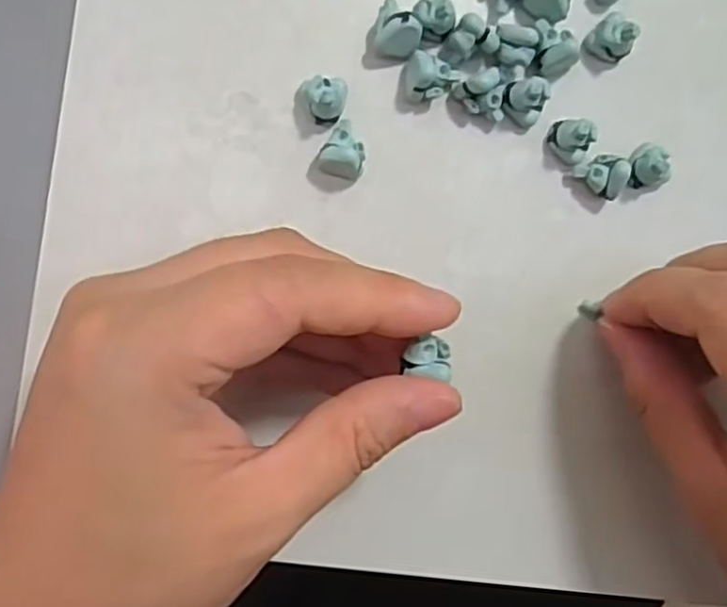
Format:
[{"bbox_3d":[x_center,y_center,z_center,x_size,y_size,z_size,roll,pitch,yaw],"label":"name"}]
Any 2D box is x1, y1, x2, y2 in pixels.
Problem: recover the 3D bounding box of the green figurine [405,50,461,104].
[{"bbox_3d":[0.017,-0.060,0.192,0.012,0.012,0.013,0,92,-9],"label":"green figurine"}]

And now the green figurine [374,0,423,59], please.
[{"bbox_3d":[0.009,-0.070,0.189,0.012,0.013,0.009,17,90,-9],"label":"green figurine"}]

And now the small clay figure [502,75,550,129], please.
[{"bbox_3d":[0.045,-0.054,0.198,0.012,0.010,0.012,0,92,-9],"label":"small clay figure"}]

